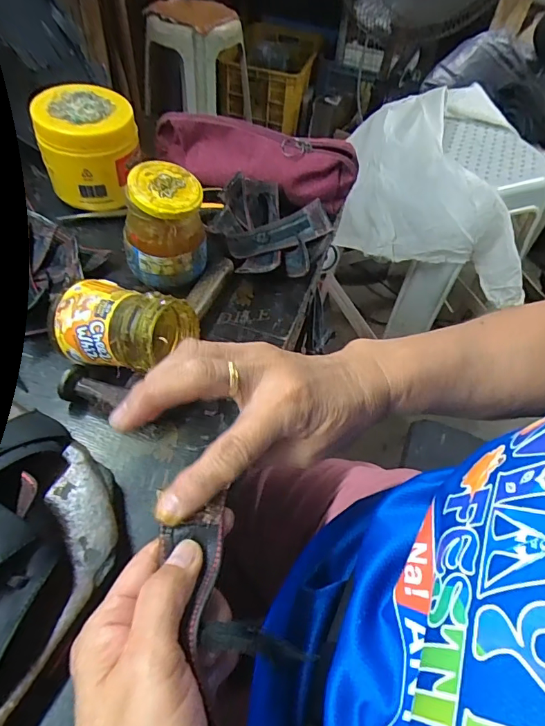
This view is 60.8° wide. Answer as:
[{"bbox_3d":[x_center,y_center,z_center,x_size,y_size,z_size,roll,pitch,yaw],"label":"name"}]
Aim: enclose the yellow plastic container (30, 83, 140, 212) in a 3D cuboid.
[{"bbox_3d":[-0.187,-0.224,0.484,0.093,0.086,0.086,-8,53,-11],"label":"yellow plastic container"}]

